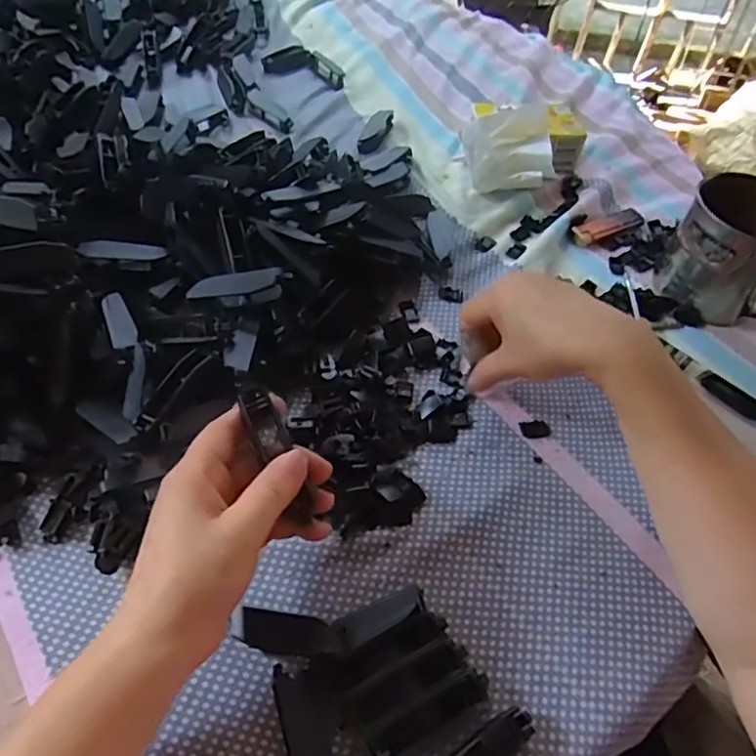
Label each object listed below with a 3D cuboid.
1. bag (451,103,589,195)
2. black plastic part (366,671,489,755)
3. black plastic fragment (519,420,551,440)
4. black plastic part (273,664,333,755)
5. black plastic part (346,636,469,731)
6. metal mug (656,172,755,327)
[{"bbox_3d":[0.141,-0.229,0.592,0.116,0.058,0.127,15,52,6],"label":"bag"},{"bbox_3d":[0.025,0.171,0.304,0.071,0.016,0.018,-23,58,-22],"label":"black plastic part"},{"bbox_3d":[0.109,0.035,0.415,0.021,0.004,0.014,-7,53,-11],"label":"black plastic fragment"},{"bbox_3d":[-0.032,0.177,0.291,0.023,0.011,0.072,-13,55,-16],"label":"black plastic part"},{"bbox_3d":[0.017,0.155,0.313,0.066,0.009,0.020,-20,57,-20],"label":"black plastic part"},{"bbox_3d":[0.291,-0.098,0.481,0.103,0.090,0.087,32,56,18],"label":"metal mug"}]

